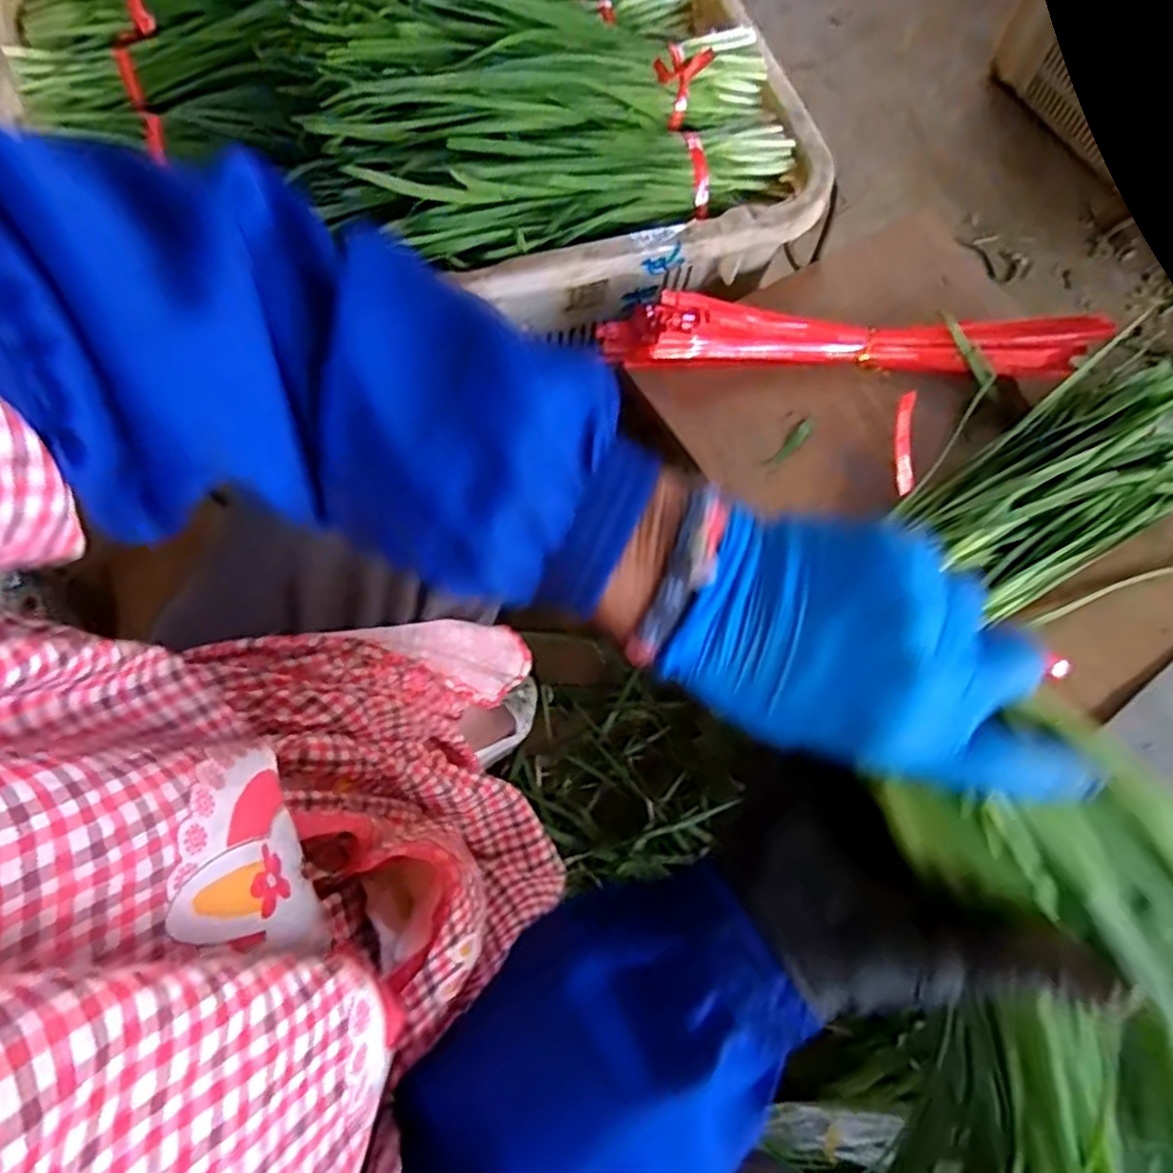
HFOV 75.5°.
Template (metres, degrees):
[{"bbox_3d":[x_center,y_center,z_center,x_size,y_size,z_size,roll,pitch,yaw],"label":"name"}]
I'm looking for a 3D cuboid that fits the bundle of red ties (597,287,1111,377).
[{"bbox_3d":[0.222,-0.208,0.647,0.415,0.053,0.066,0,70,-5],"label":"bundle of red ties"}]

